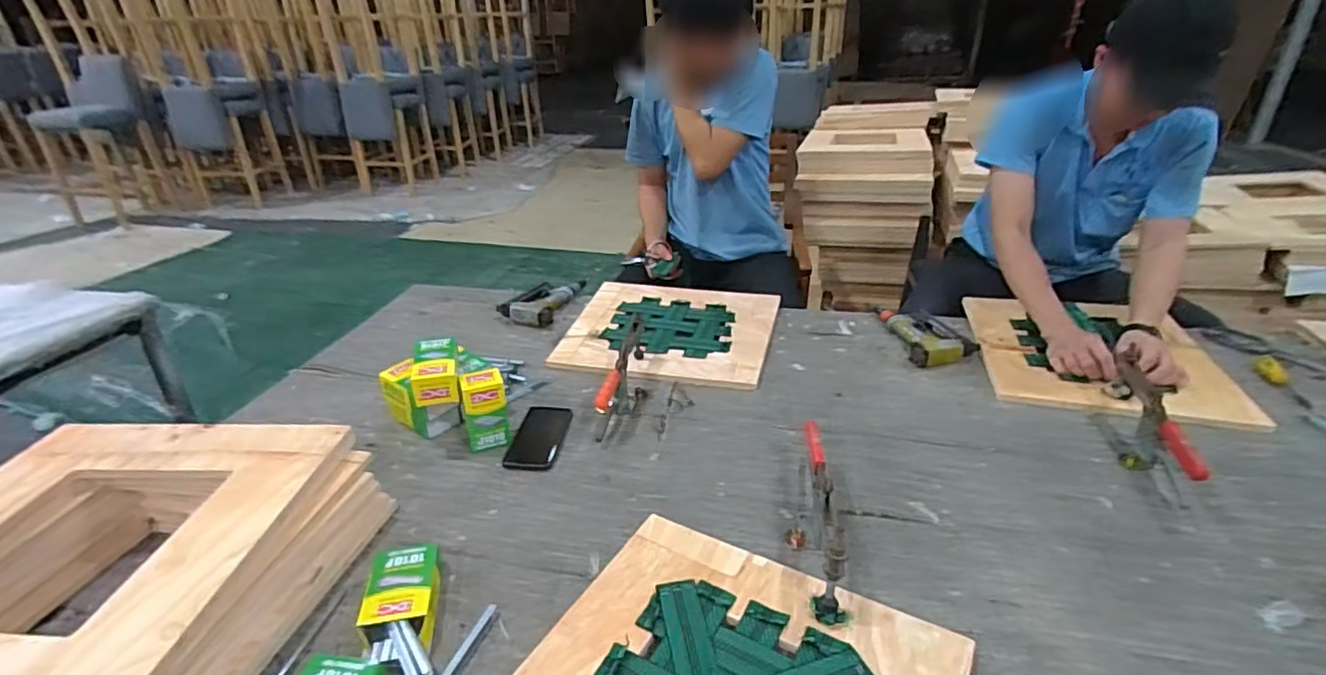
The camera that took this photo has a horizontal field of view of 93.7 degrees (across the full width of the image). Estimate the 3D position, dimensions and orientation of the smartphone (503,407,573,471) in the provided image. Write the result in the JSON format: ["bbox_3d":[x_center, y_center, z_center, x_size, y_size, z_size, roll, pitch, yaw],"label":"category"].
[{"bbox_3d":[-0.205,0.164,1.029,0.079,0.011,0.139,5,39,4],"label":"smartphone"}]

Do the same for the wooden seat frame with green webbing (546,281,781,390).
[{"bbox_3d":[0.022,-0.029,1.368,0.429,0.022,0.412,6,29,11],"label":"wooden seat frame with green webbing"}]

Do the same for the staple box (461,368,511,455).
[{"bbox_3d":[-0.287,0.117,1.004,0.068,0.120,0.060,-10,30,-18],"label":"staple box"}]

